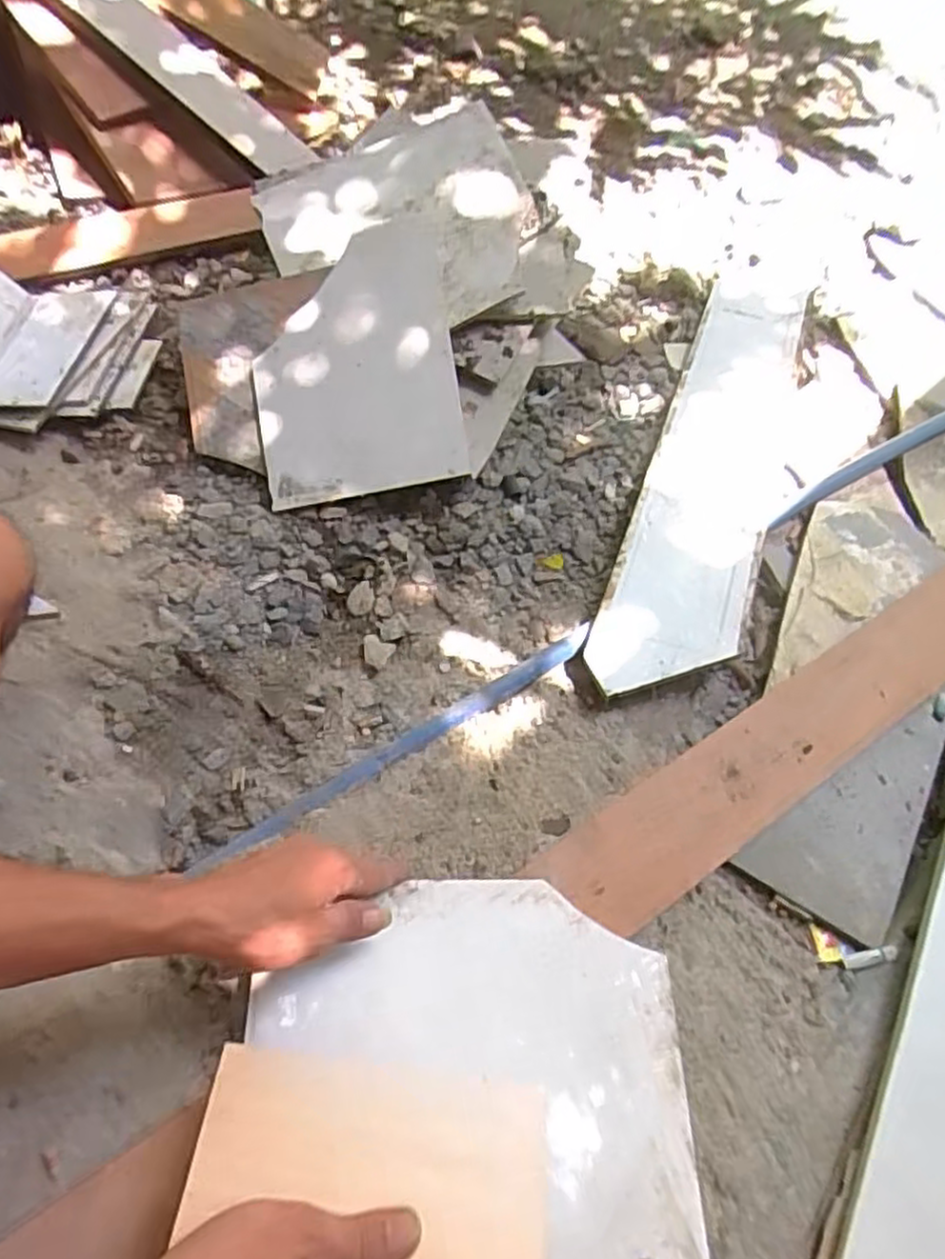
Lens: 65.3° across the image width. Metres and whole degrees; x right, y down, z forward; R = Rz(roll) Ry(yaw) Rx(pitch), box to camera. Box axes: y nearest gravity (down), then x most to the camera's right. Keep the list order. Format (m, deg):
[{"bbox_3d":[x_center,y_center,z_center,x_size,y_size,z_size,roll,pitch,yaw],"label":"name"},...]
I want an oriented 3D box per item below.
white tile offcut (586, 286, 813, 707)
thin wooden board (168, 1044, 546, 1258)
[{"bbox_3d":[0.291,-0.211,0.869,0.133,0.014,0.714,17,56,12],"label":"white tile offcut"},{"bbox_3d":[-0.057,0.305,0.421,0.196,0.006,0.096,9,49,-2],"label":"thin wooden board"}]

